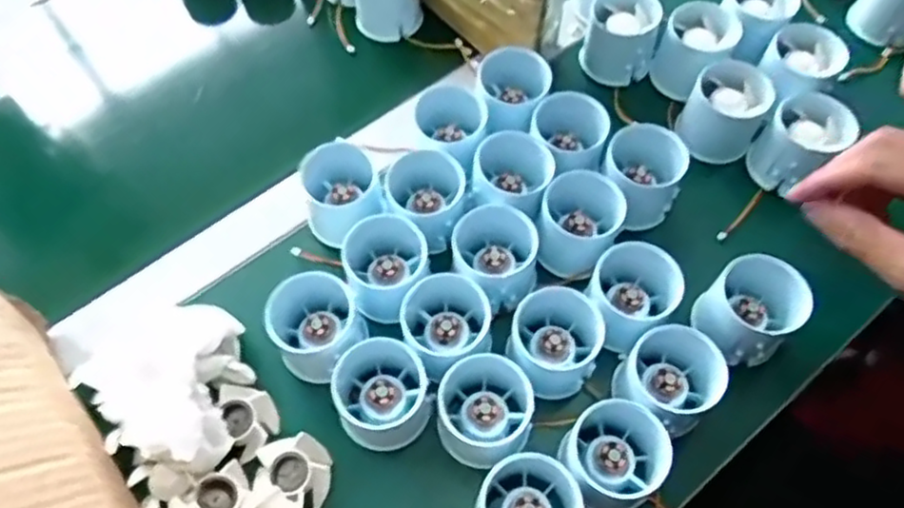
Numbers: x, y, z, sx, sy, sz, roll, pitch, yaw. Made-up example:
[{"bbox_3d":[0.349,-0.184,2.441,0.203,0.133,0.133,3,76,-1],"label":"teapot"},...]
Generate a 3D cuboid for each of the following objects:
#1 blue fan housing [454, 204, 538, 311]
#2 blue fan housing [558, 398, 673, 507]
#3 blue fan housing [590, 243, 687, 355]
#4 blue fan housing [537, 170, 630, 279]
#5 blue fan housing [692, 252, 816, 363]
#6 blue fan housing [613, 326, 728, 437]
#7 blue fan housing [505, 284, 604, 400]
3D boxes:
[{"bbox_3d":[0.026,0.001,0.430,0.050,0.046,0.053,-1,61,1],"label":"blue fan housing"},{"bbox_3d":[0.093,0.110,0.378,0.048,0.050,0.055,-38,67,-17],"label":"blue fan housing"},{"bbox_3d":[0.109,0.025,0.420,0.062,0.047,0.052,-37,67,-17],"label":"blue fan housing"},{"bbox_3d":[0.083,-0.020,0.439,0.050,0.048,0.051,-1,61,1],"label":"blue fan housing"},{"bbox_3d":[0.180,0.036,0.413,0.050,0.058,0.050,-37,67,-17],"label":"blue fan housing"},{"bbox_3d":[0.123,0.074,0.393,0.050,0.055,0.050,35,68,18],"label":"blue fan housing"},{"bbox_3d":[0.060,0.054,0.405,0.052,0.050,0.051,-1,61,1],"label":"blue fan housing"}]

